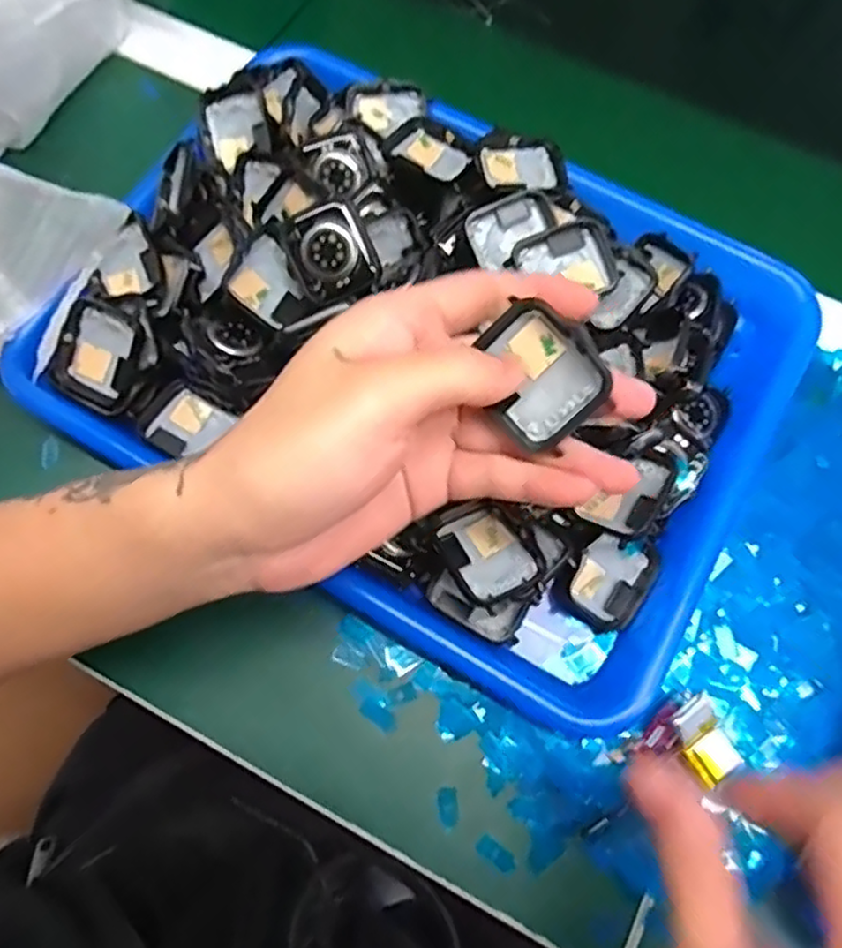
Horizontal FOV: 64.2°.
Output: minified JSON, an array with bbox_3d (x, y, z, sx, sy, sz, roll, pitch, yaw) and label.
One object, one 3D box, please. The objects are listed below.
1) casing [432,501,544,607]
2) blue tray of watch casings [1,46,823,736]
[{"bbox_3d":[0.027,0.033,0.277,0.034,0.008,0.040,-24,62,-23],"label":"casing"},{"bbox_3d":[0.005,-0.060,0.319,0.325,0.064,0.239,29,74,10],"label":"blue tray of watch casings"}]

